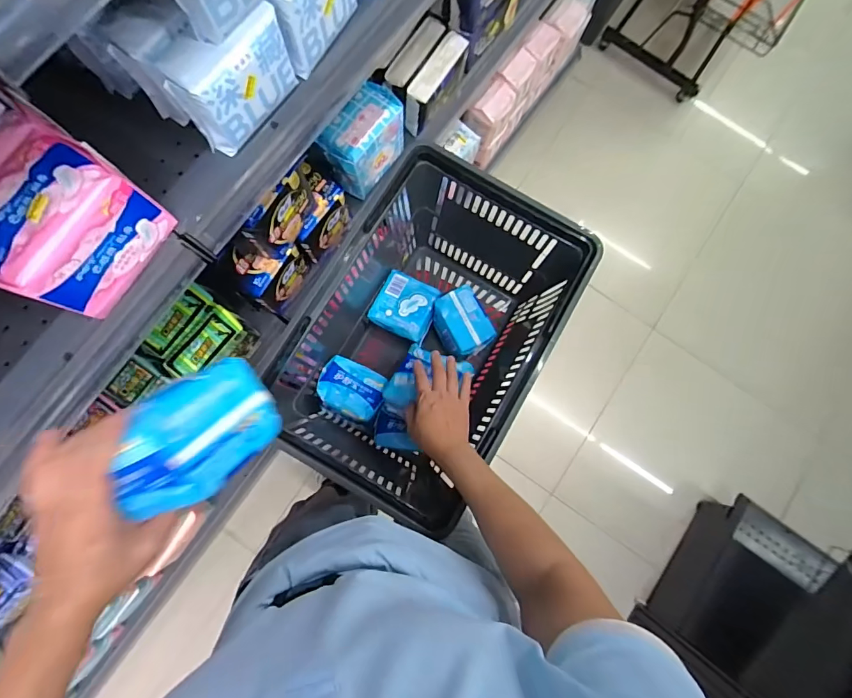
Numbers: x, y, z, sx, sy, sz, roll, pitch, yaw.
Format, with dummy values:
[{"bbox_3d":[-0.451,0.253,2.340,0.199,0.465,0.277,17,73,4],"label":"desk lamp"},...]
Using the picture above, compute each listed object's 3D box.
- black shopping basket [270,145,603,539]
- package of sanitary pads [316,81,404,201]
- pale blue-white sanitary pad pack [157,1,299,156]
[{"bbox_3d":[-0.003,-0.014,0.685,0.309,0.258,0.445,31,81,1],"label":"black shopping basket"},{"bbox_3d":[-0.102,-0.355,0.729,0.092,0.095,0.153,41,82,3],"label":"package of sanitary pads"},{"bbox_3d":[-0.186,-0.260,0.406,0.056,0.084,0.112,39,82,2],"label":"pale blue-white sanitary pad pack"}]

